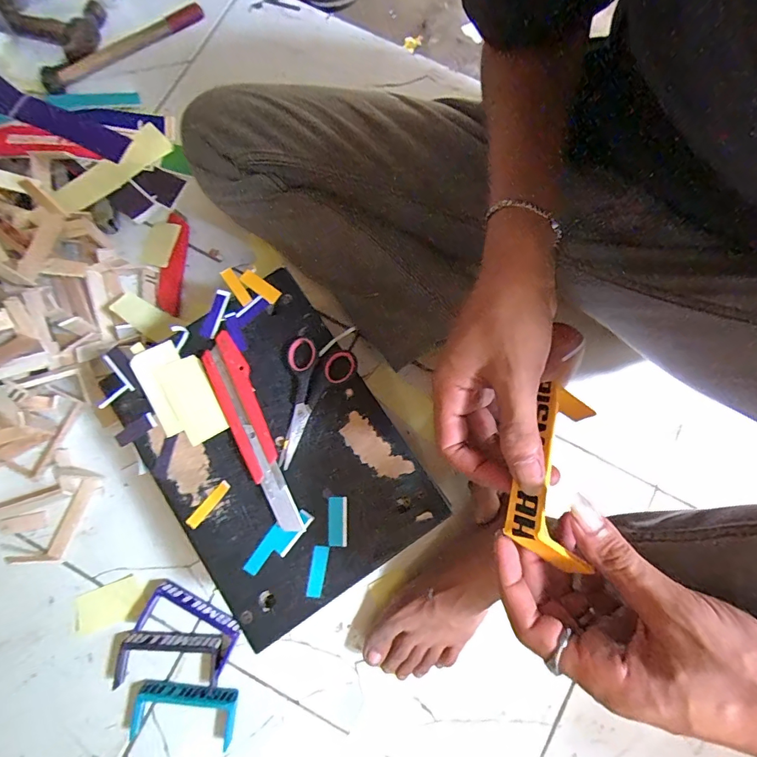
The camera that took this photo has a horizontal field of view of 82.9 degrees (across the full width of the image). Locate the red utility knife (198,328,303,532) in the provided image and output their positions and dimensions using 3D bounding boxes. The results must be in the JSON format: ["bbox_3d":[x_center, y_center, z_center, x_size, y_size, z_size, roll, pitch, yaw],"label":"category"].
[{"bbox_3d":[-0.110,0.045,0.378,0.035,0.013,0.180,-27,79,-5],"label":"red utility knife"}]

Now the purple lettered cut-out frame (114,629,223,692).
[{"bbox_3d":[-0.229,0.308,0.469,0.108,0.020,0.052,4,81,1],"label":"purple lettered cut-out frame"}]

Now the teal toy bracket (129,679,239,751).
[{"bbox_3d":[-0.211,0.363,0.462,0.111,0.016,0.057,7,81,1],"label":"teal toy bracket"}]

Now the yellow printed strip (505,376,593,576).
[{"bbox_3d":[0.114,0.050,0.268,0.045,0.023,0.130,31,47,7],"label":"yellow printed strip"}]

